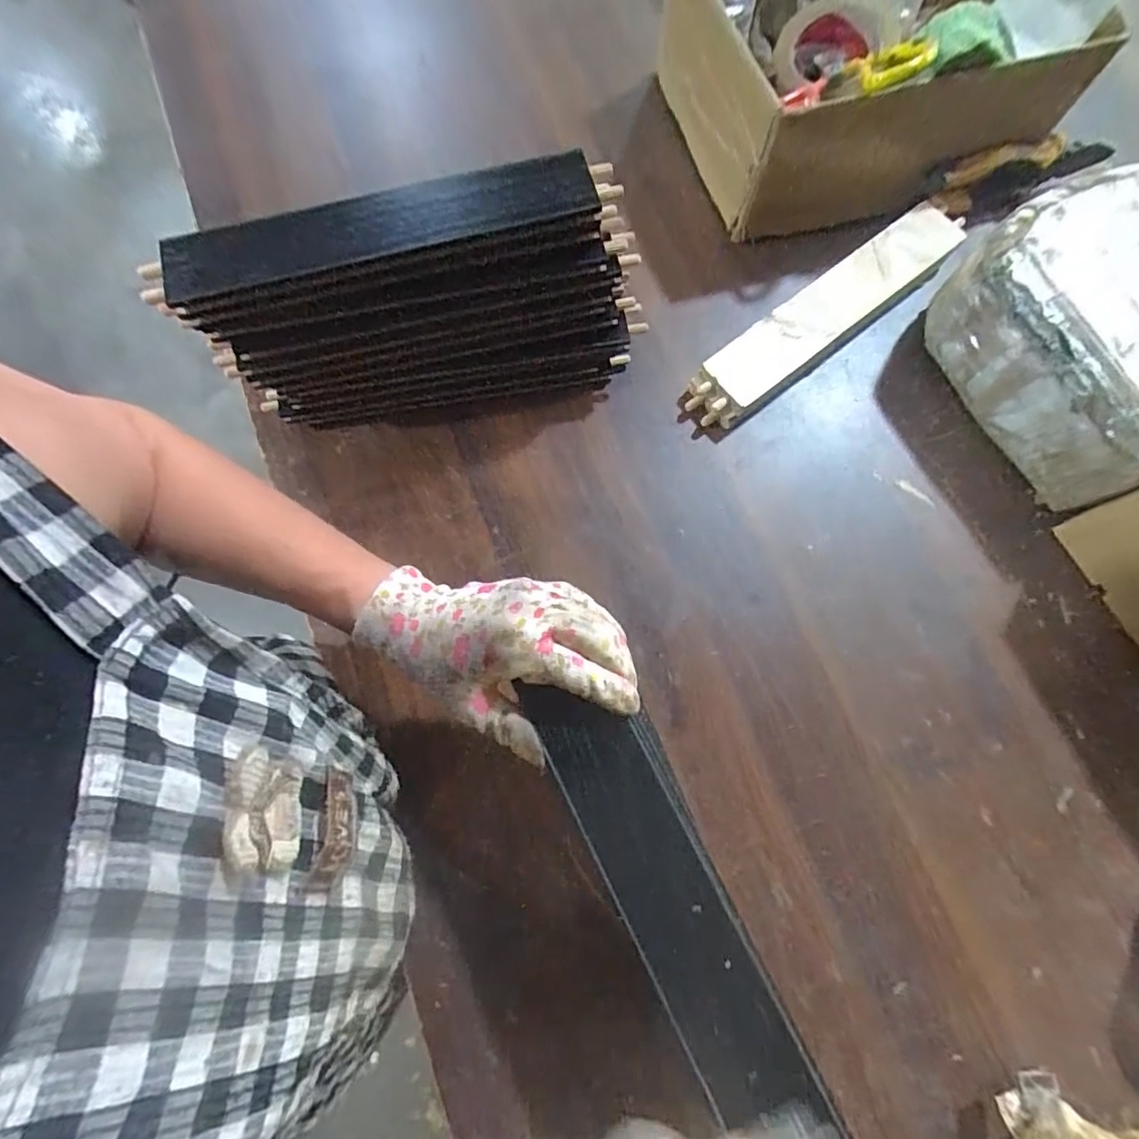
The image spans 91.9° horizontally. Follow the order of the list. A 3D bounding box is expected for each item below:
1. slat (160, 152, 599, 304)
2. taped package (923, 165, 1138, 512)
[{"bbox_3d":[-0.120,-0.229,0.363,0.280,0.014,0.048,-16,82,-3],"label":"slat"},{"bbox_3d":[0.439,-0.190,0.457,0.182,0.111,0.225,-26,77,-5],"label":"taped package"}]

